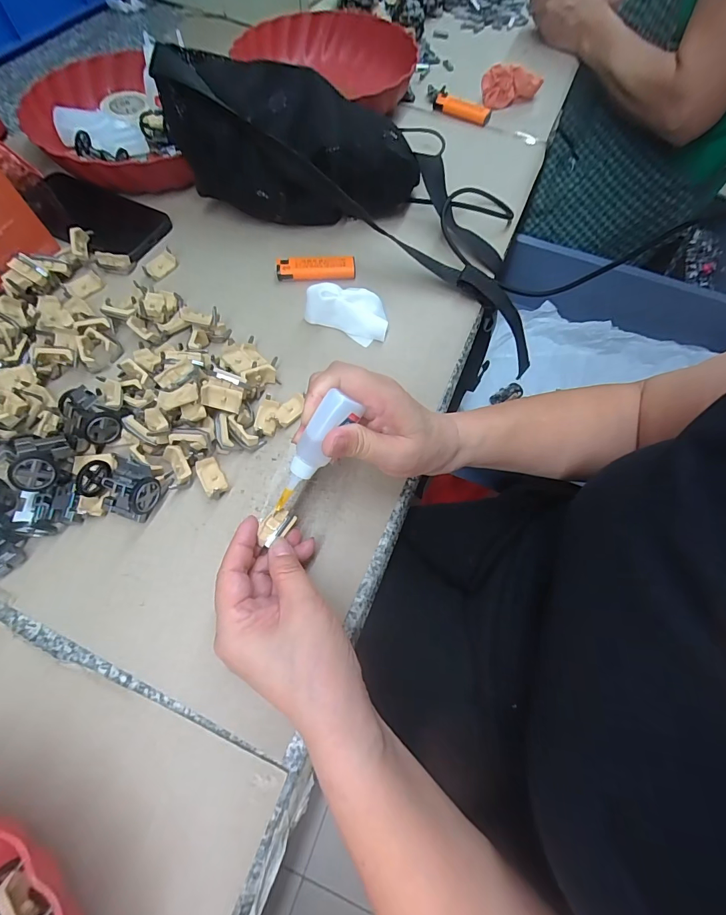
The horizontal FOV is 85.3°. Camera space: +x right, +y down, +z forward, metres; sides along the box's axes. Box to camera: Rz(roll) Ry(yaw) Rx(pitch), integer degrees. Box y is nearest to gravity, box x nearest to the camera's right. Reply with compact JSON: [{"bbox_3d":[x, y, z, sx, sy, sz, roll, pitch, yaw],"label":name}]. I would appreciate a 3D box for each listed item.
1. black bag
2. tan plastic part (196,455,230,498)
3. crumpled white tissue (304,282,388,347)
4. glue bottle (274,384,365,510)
[{"bbox_3d":[-0.065,-0.343,0.424,0.252,0.111,0.158,15,66,6],"label":"black bag"},{"bbox_3d":[-0.120,0.016,0.313,0.017,0.009,0.033,-27,69,-13],"label":"tan plastic part"},{"bbox_3d":[-0.012,-0.142,0.377,0.078,0.034,0.041,23,67,9],"label":"crumpled white tissue"},{"bbox_3d":[-0.032,-0.002,0.256,0.020,0.090,0.019,41,26,16],"label":"glue bottle"}]

